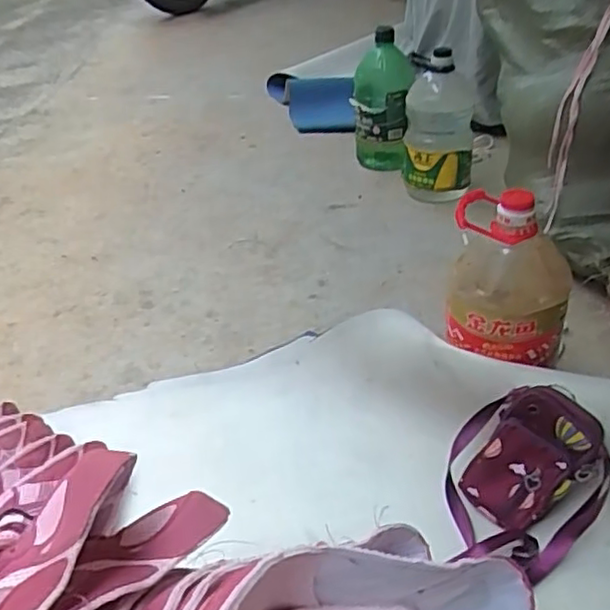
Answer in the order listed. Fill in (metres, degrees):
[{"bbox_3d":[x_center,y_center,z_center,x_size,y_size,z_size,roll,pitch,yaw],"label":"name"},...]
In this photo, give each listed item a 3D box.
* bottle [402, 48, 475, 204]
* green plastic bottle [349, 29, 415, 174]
[{"bbox_3d":[0.323,-0.430,1.571,0.161,0.311,0.192,3,36,7],"label":"bottle"},{"bbox_3d":[0.198,-0.520,1.697,0.148,0.309,0.140,3,36,7],"label":"green plastic bottle"}]

